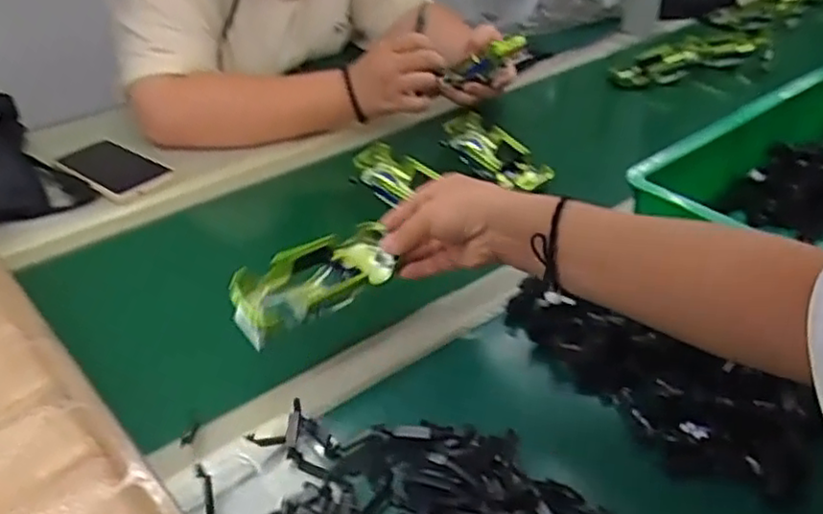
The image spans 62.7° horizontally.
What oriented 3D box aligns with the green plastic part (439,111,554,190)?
[{"bbox_3d":[0.097,-0.116,0.765,0.130,0.035,0.051,36,47,17],"label":"green plastic part"}]

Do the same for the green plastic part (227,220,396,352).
[{"bbox_3d":[-0.071,0.022,0.521,0.130,0.048,0.054,-26,43,-28],"label":"green plastic part"}]

